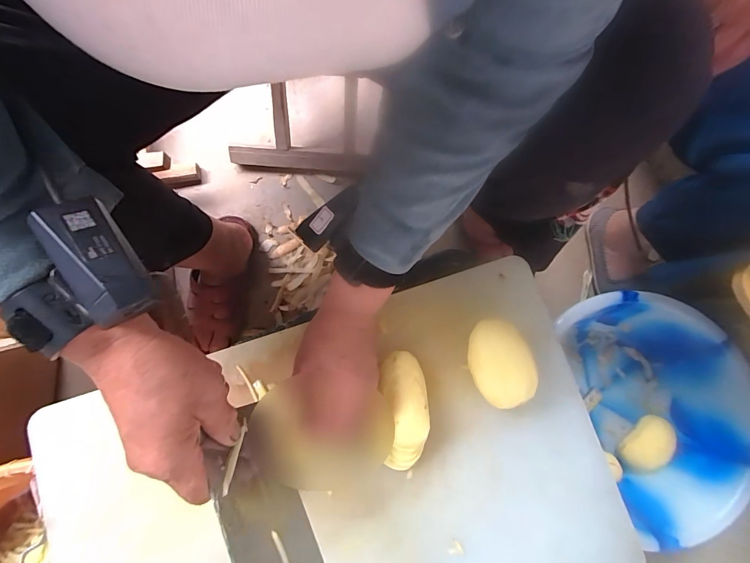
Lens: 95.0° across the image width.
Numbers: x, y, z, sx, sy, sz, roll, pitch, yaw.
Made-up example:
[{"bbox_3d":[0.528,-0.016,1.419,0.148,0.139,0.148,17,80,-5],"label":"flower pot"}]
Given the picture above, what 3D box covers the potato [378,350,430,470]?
[{"bbox_3d":[0.030,0.134,0.359,0.045,0.048,0.117,-4,80,-1],"label":"potato"}]

